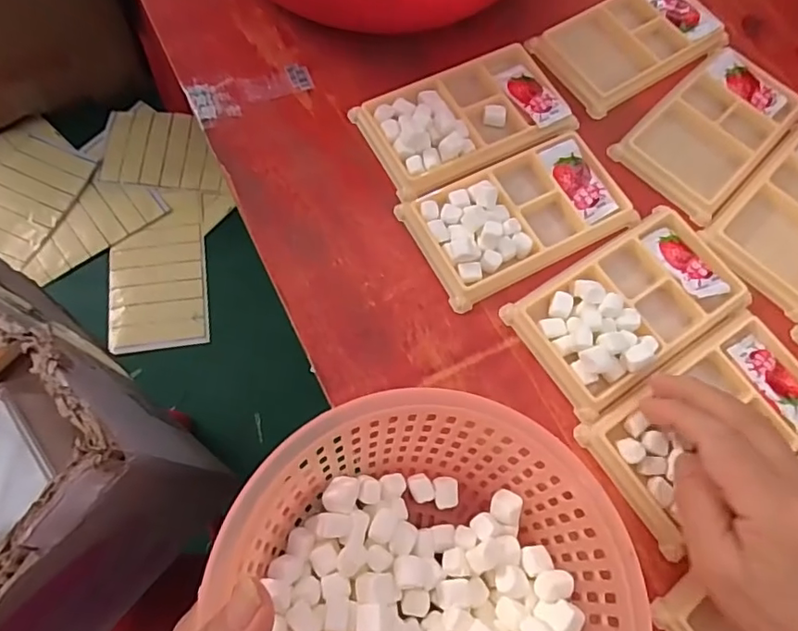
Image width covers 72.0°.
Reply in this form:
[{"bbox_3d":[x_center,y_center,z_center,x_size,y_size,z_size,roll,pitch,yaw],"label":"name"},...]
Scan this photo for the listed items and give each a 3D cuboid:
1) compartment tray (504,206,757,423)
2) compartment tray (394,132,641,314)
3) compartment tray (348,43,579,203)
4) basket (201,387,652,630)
[{"bbox_3d":[0.139,-0.007,0.323,0.130,0.018,0.076,-31,74,-13],"label":"compartment tray"},{"bbox_3d":[0.075,-0.065,0.342,0.130,0.020,0.076,-26,73,-11],"label":"compartment tray"},{"bbox_3d":[0.046,-0.132,0.363,0.130,0.021,0.080,-26,73,-11],"label":"compartment tray"},{"bbox_3d":[0.015,0.120,0.236,0.160,0.070,0.167,-17,72,-8],"label":"basket"}]

